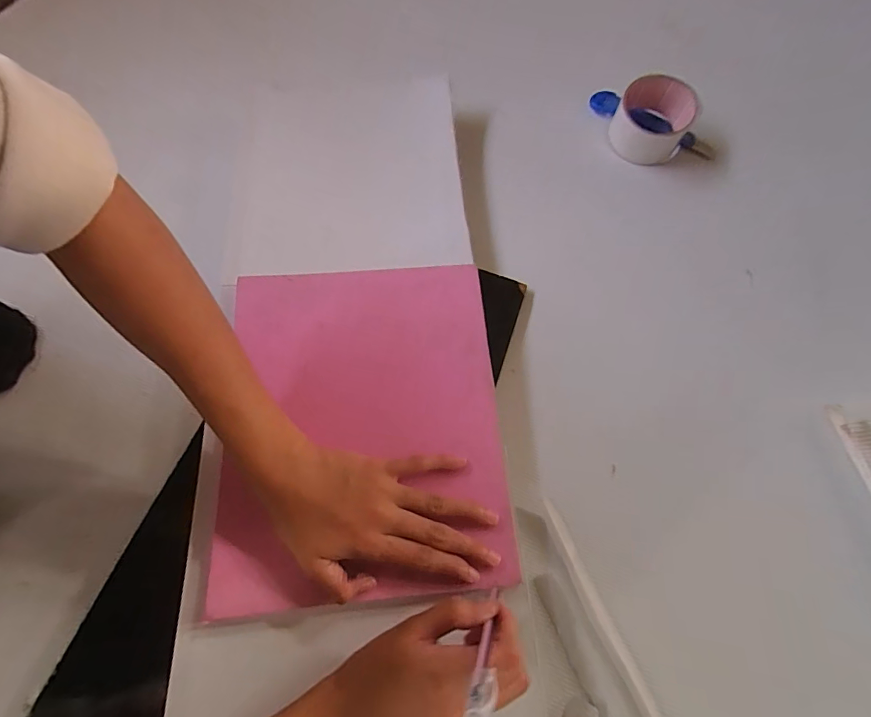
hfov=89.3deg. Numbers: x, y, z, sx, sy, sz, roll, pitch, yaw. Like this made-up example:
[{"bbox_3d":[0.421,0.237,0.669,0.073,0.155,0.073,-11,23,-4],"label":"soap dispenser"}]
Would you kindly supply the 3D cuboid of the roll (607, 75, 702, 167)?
[{"bbox_3d":[0.254,-0.281,0.515,0.084,0.053,0.080,1,65,-2],"label":"roll"}]

